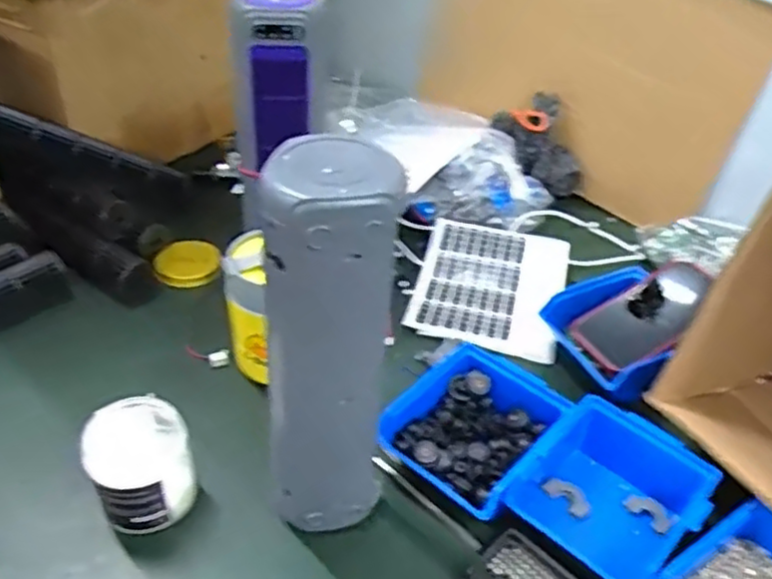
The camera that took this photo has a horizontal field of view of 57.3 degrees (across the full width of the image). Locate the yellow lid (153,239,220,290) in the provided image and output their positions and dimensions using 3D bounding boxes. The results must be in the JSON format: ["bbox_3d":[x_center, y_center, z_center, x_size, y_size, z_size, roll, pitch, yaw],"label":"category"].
[{"bbox_3d":[-0.229,-0.031,0.820,0.072,0.022,0.072,-2,41,-8],"label":"yellow lid"}]

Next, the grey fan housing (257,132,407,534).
[{"bbox_3d":[-0.038,0.053,0.496,0.079,0.322,0.081,3,41,-1],"label":"grey fan housing"}]

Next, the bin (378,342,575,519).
[{"bbox_3d":[0.079,0.121,0.611,0.115,0.062,0.142,32,48,28],"label":"bin"}]

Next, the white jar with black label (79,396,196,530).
[{"bbox_3d":[-0.195,0.144,0.567,0.076,0.088,0.075,-12,43,-18],"label":"white jar with black label"}]

